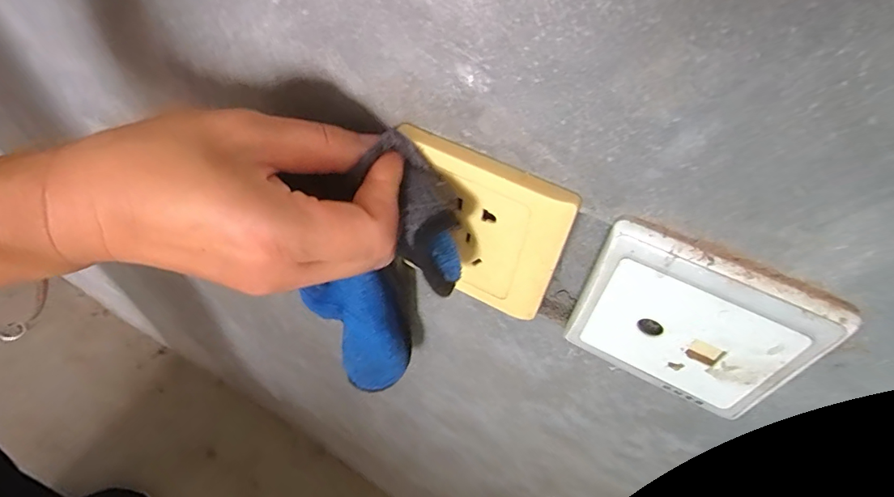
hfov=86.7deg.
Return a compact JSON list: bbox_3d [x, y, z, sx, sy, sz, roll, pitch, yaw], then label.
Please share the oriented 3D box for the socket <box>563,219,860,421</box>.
[{"bbox_3d":[0.097,0.033,0.198,0.083,0.082,0.009,27,53,16],"label":"socket"}]

